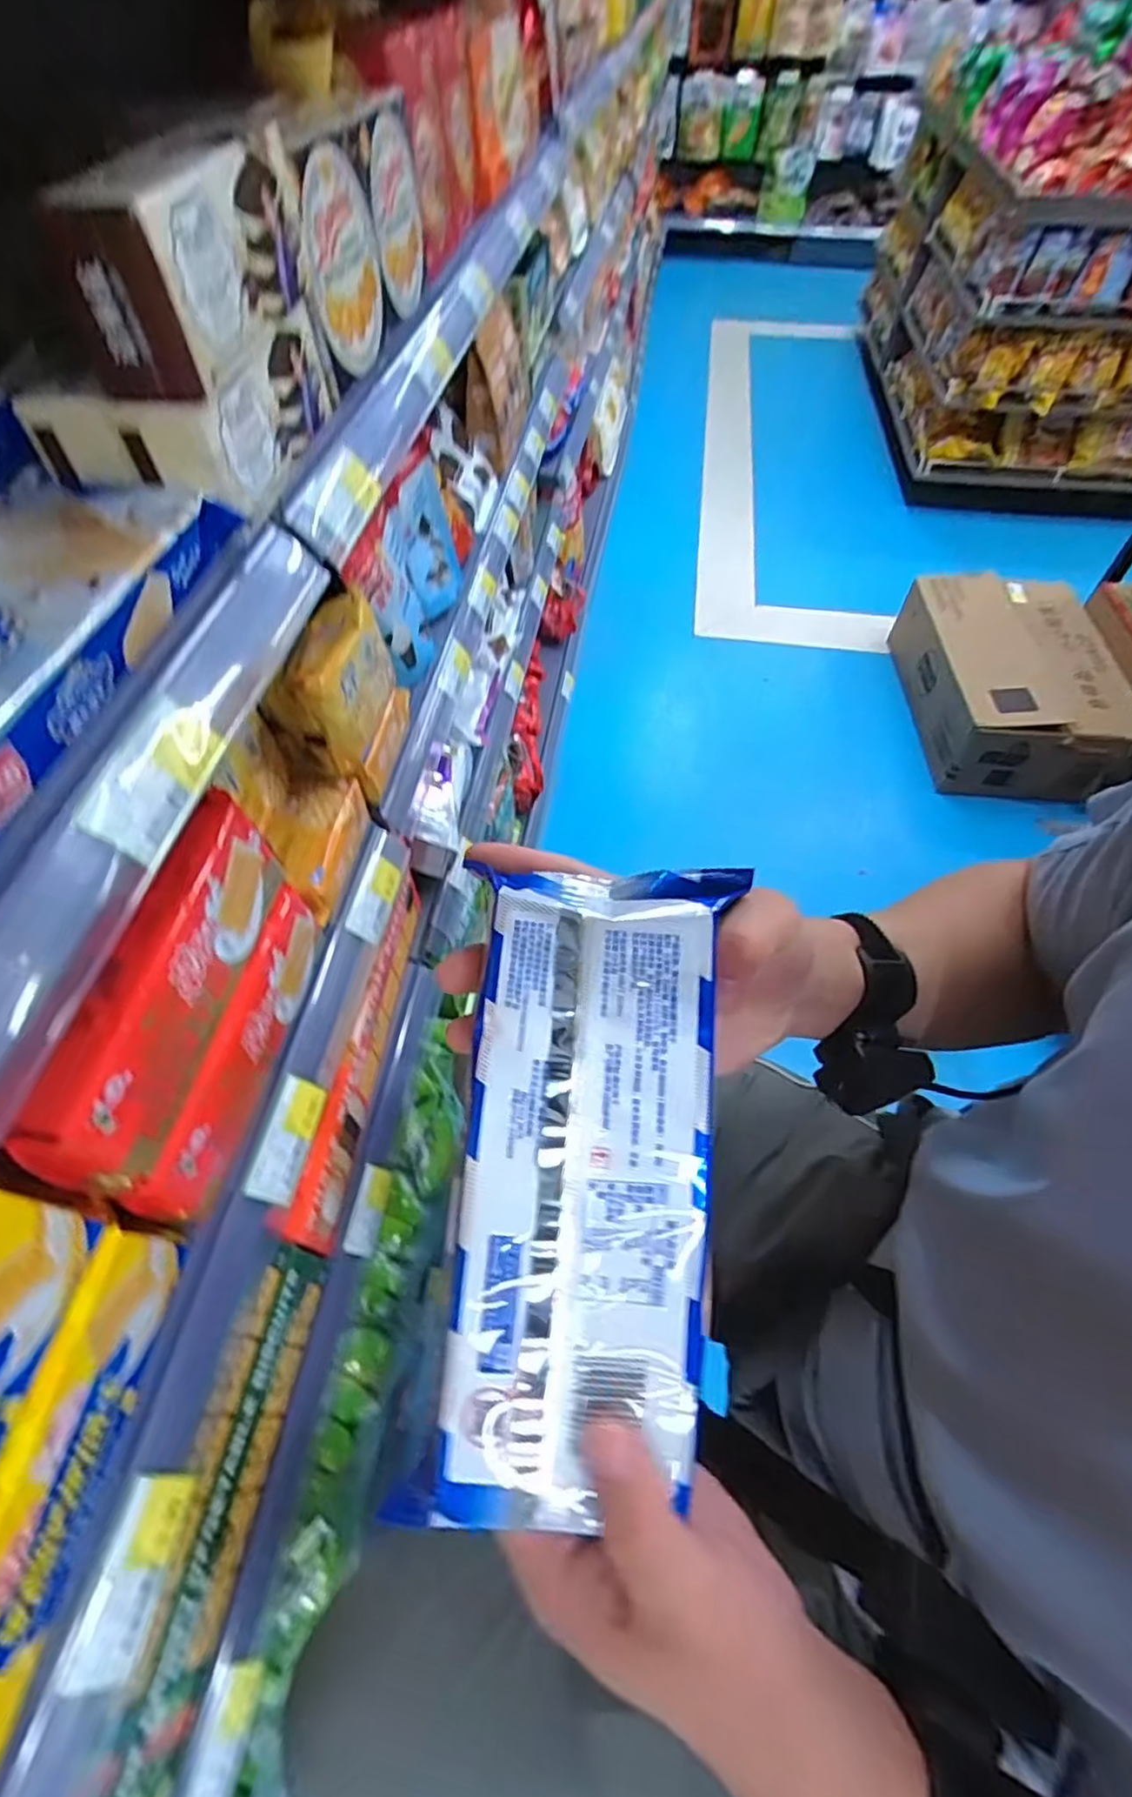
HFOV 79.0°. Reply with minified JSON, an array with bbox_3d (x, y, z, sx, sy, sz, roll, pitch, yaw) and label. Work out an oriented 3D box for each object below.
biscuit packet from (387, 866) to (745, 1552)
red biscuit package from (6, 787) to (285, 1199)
[{"bbox_3d":[0.008,0.098,0.264,0.095,0.027,0.234,7,76,5],"label":"biscuit packet"},{"bbox_3d":[-0.237,0.051,0.413,0.037,0.075,0.225,7,56,5],"label":"red biscuit package"}]

